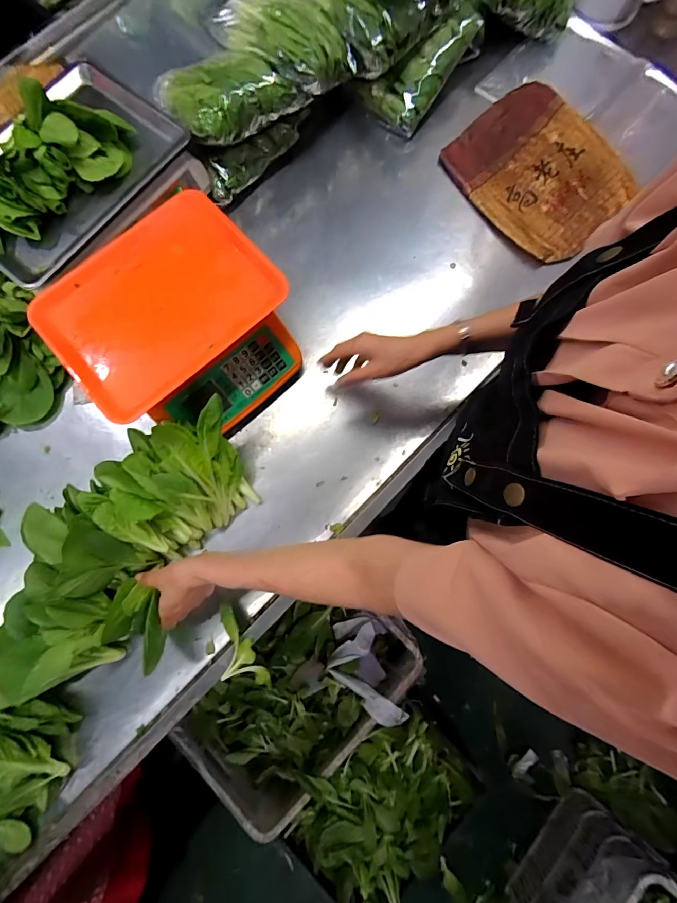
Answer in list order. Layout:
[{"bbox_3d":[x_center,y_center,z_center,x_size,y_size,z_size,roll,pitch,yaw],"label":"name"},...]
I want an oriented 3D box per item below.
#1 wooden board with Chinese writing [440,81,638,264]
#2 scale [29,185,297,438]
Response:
[{"bbox_3d":[0.346,-0.484,0.659,0.237,0.040,0.296,-38,82,-6],"label":"wooden board with Chinese writing"},{"bbox_3d":[-0.229,-0.179,0.573,0.297,0.121,0.292,-41,82,-6],"label":"scale"}]

